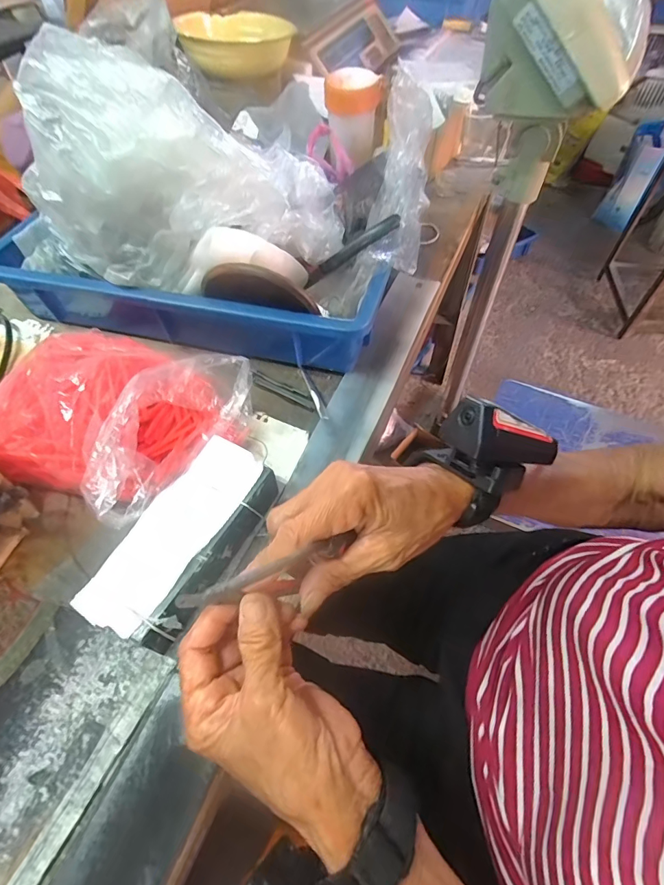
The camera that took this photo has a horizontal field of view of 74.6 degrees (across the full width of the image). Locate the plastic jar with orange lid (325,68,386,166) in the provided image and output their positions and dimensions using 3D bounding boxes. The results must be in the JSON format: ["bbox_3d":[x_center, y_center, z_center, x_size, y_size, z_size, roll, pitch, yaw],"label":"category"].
[{"bbox_3d":[0.030,-0.450,0.600,0.074,0.088,0.089,4,57,4],"label":"plastic jar with orange lid"}]

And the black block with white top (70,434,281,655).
[{"bbox_3d":[-0.106,0.076,0.337,0.072,0.047,0.153,24,61,17],"label":"black block with white top"}]

